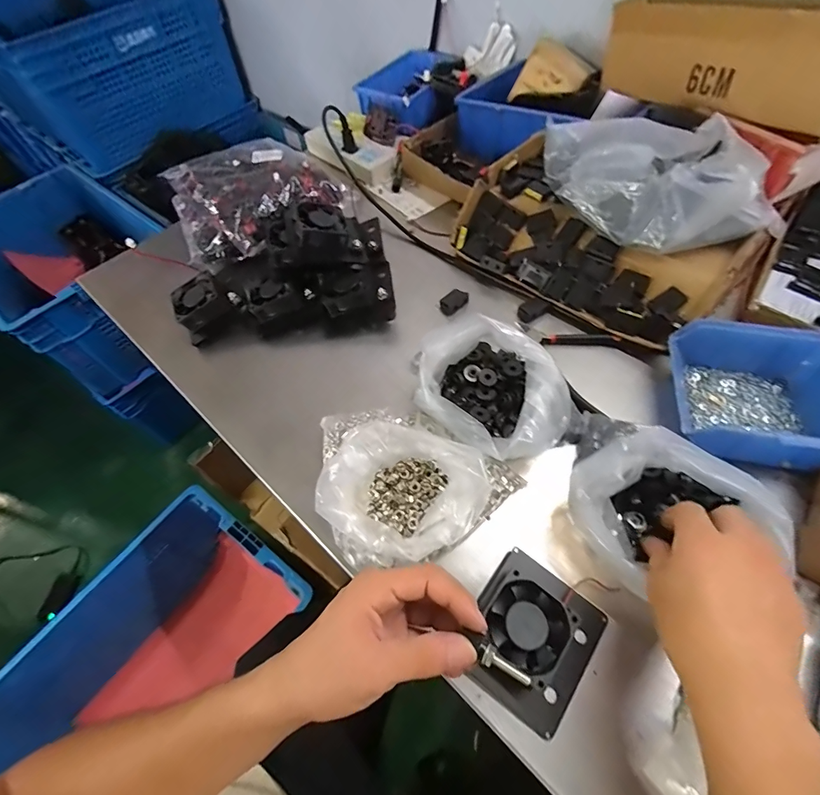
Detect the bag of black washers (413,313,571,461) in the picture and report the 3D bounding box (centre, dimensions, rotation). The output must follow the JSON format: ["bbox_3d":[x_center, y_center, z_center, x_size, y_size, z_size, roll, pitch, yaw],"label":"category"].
[{"bbox_3d":[0.083,-0.006,0.398,0.146,0.097,0.125,32,65,22],"label":"bag of black washers"}]

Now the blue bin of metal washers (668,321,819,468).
[{"bbox_3d":[0.324,-0.003,0.382,0.134,0.059,0.130,10,59,11],"label":"blue bin of metal washers"}]

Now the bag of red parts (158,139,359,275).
[{"bbox_3d":[-0.217,-0.289,0.576,0.240,0.071,0.193,-24,59,-10],"label":"bag of red parts"}]

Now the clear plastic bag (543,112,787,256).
[{"bbox_3d":[0.272,-0.234,0.439,0.250,0.088,0.125,29,64,21],"label":"clear plastic bag"}]

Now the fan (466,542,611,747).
[{"bbox_3d":[0.093,0.180,0.307,0.088,0.035,0.100,33,66,23],"label":"fan"}]

